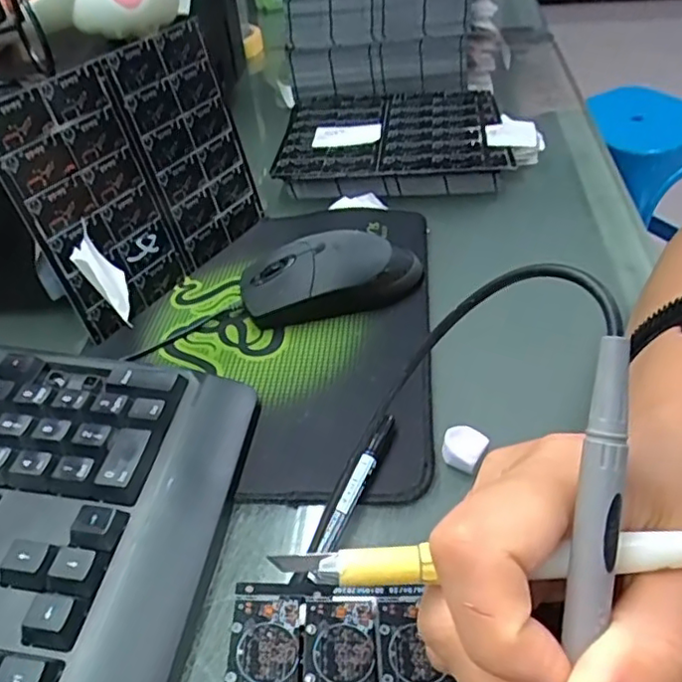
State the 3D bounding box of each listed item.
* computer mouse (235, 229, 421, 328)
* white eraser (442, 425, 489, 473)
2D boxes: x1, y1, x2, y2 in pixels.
[{"bbox_3d":[-0.005,-0.042,0.393,0.114,0.037,0.055,-7,41,-1],"label":"computer mouse"},{"bbox_3d":[0.059,0.051,0.300,0.020,0.011,0.018,22,49,29],"label":"white eraser"}]

